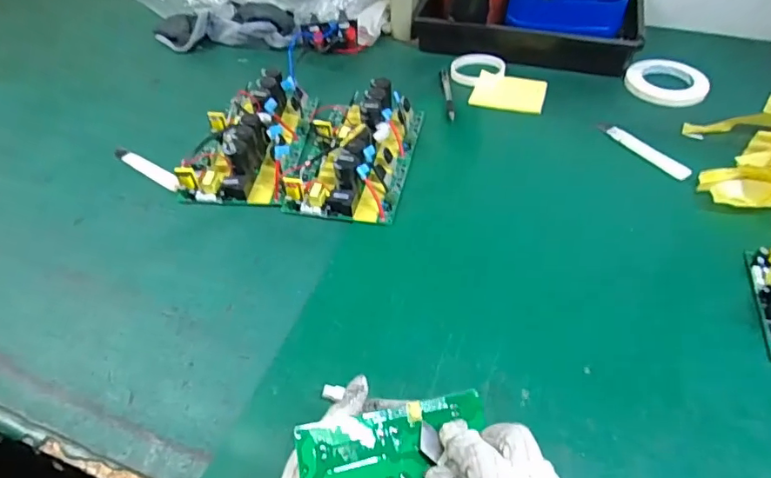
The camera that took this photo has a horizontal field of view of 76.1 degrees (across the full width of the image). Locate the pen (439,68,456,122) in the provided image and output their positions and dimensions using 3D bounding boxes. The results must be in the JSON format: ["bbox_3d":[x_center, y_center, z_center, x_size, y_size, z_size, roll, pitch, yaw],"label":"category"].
[{"bbox_3d":[0.096,-0.230,0.761,0.015,0.012,0.150,-1,48,1],"label":"pen"}]

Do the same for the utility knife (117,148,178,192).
[{"bbox_3d":[-0.318,-0.096,0.659,0.141,0.006,0.024,28,54,24],"label":"utility knife"}]

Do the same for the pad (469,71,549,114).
[{"bbox_3d":[0.192,-0.230,0.764,0.107,0.004,0.092,13,49,13],"label":"pad"}]

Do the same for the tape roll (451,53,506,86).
[{"bbox_3d":[0.149,-0.284,0.809,0.090,0.012,0.090,-1,48,1],"label":"tape roll"}]

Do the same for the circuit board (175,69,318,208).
[{"bbox_3d":[-0.183,-0.147,0.662,0.149,0.054,0.241,1,48,3],"label":"circuit board"}]

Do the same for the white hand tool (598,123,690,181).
[{"bbox_3d":[0.340,-0.119,0.653,0.018,0.014,0.136,-27,53,-21],"label":"white hand tool"}]

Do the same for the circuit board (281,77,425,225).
[{"bbox_3d":[-0.042,-0.126,0.638,0.151,0.051,0.237,7,48,8],"label":"circuit board"}]

